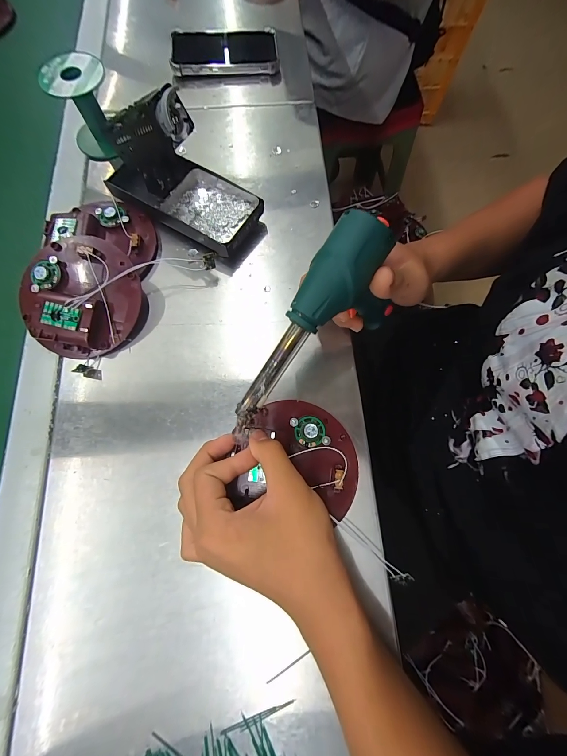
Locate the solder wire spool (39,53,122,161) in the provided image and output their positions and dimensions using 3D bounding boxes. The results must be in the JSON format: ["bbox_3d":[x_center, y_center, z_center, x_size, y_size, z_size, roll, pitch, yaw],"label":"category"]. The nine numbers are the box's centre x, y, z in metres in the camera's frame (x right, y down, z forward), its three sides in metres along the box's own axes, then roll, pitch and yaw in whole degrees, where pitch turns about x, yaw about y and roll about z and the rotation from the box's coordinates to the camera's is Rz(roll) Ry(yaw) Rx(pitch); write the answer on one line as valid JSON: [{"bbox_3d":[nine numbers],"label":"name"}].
[{"bbox_3d":[-0.229,-0.316,0.336,0.059,0.069,0.061,0,74,-1],"label":"solder wire spool"}]

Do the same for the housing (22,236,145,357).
[{"bbox_3d":[-0.206,-0.083,0.289,0.117,0.036,0.113,0,74,-1],"label":"housing"}]

